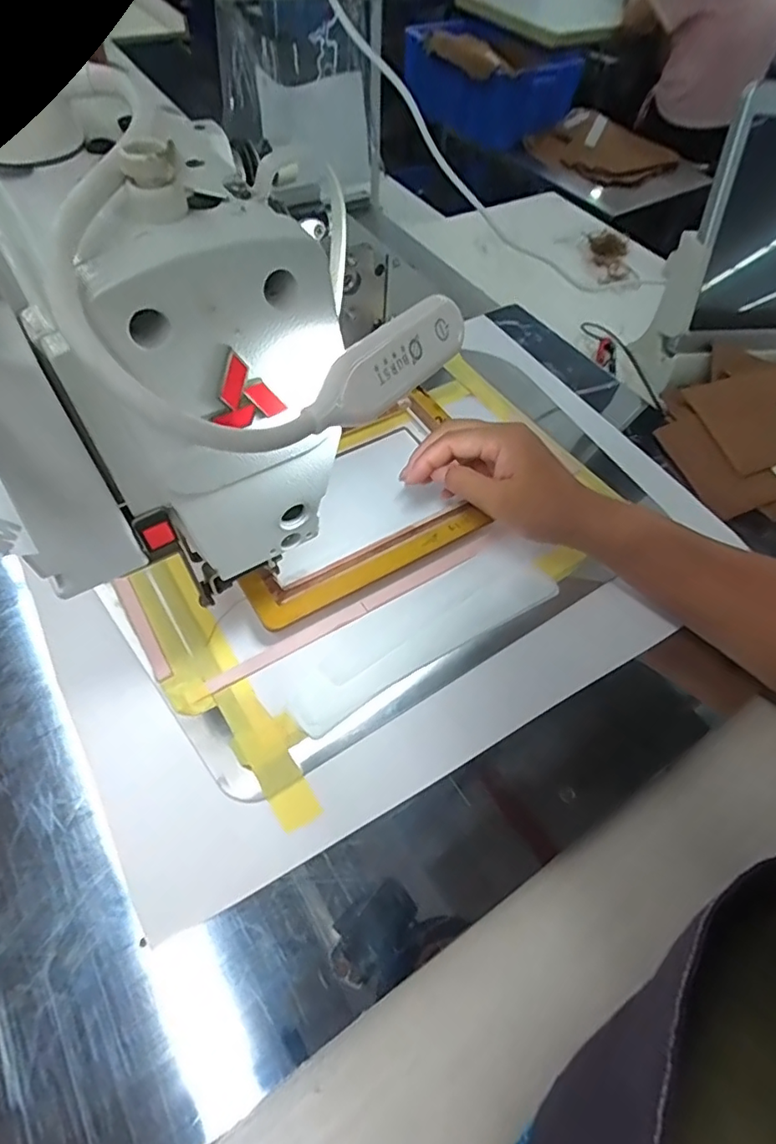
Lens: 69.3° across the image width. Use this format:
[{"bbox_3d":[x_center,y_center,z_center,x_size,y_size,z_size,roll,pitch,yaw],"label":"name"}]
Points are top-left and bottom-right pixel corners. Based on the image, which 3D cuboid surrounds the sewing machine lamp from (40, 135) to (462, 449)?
[{"bbox_3d":[-0.040,-0.108,0.217,0.161,0.074,0.092,-34,65,-23],"label":"sewing machine lamp"}]

